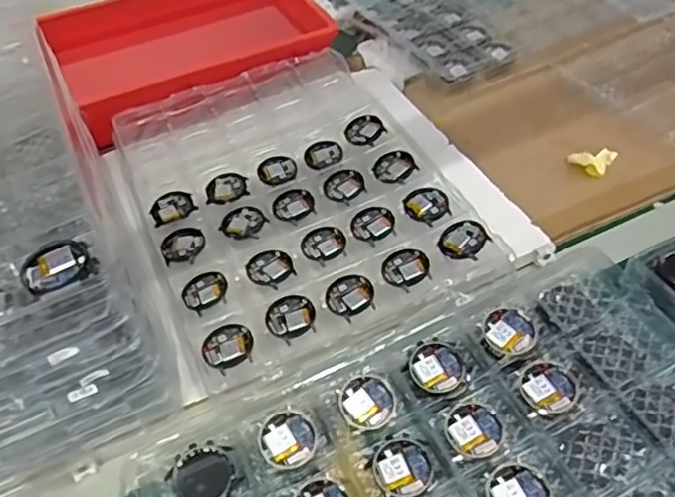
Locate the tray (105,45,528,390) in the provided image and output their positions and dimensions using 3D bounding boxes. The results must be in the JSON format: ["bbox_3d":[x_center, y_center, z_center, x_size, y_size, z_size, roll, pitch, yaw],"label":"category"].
[{"bbox_3d":[-0.051,-0.074,0.687,0.319,0.032,0.433,-22,49,-14],"label":"tray"}]

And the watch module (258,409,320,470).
[{"bbox_3d":[-0.039,0.149,0.488,0.043,0.010,0.044,-30,66,-18],"label":"watch module"}]

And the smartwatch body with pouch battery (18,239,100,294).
[{"bbox_3d":[-0.191,0.012,0.430,0.050,0.005,0.046,-20,48,-13],"label":"smartwatch body with pouch battery"}]

